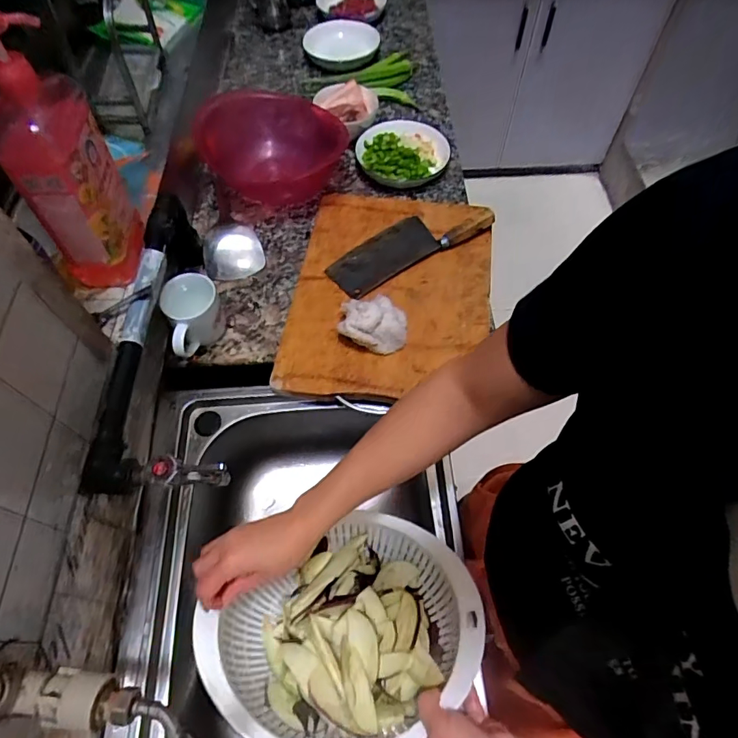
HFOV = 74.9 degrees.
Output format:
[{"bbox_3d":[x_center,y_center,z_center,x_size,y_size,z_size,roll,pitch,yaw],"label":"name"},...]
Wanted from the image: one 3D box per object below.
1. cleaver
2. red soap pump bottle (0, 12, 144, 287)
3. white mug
[{"bbox_3d":[0.062,-0.202,0.769,0.261,0.025,0.085,-28,60,-14],"label":"cleaver"},{"bbox_3d":[-0.333,-0.215,0.524,0.112,0.270,0.111,-30,60,-15],"label":"red soap pump bottle"},{"bbox_3d":[-0.246,-0.073,0.692,0.076,0.084,0.094,-18,58,-8],"label":"white mug"}]

